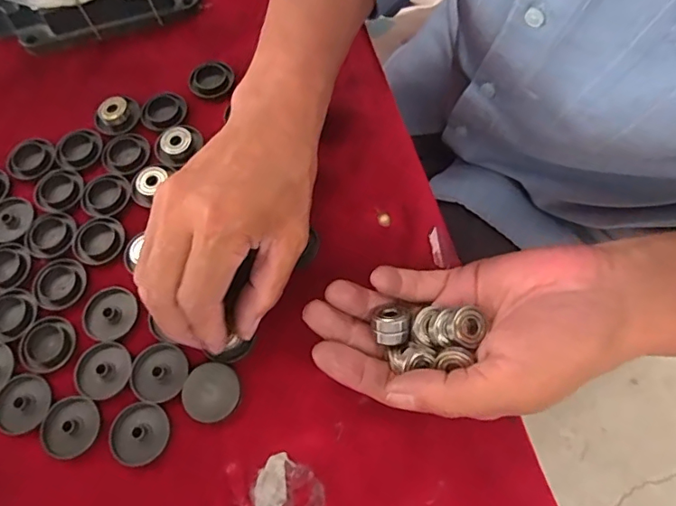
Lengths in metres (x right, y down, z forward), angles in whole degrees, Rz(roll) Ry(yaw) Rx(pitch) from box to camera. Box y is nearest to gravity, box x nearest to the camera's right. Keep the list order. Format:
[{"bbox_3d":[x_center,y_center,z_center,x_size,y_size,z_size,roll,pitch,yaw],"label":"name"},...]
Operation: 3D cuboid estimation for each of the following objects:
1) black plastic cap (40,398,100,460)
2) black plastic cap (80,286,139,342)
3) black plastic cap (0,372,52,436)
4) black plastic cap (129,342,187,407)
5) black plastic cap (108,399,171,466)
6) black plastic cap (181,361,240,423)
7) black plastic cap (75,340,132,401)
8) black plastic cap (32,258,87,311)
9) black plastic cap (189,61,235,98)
[{"bbox_3d":[-0.152,0.098,0.288,0.033,0.004,0.032,-1,67,3],"label":"black plastic cap"},{"bbox_3d":[-0.141,0.037,0.313,0.033,0.004,0.033,-1,67,3],"label":"black plastic cap"},{"bbox_3d":[-0.183,0.087,0.294,0.032,0.004,0.033,-1,67,3],"label":"black plastic cap"},{"bbox_3d":[-0.105,0.069,0.296,0.033,0.004,0.033,-1,67,3],"label":"black plastic cap"},{"bbox_3d":[-0.112,0.100,0.284,0.032,0.004,0.033,-1,67,3],"label":"black plastic cap"},{"bbox_3d":[-0.072,0.079,0.290,0.032,0.004,0.032,-1,67,3],"label":"black plastic cap"},{"bbox_3d":[-0.139,0.068,0.299,0.034,0.004,0.032,-1,67,3],"label":"black plastic cap"},{"bbox_3d":[-0.177,0.019,0.324,0.034,0.007,0.033,-1,67,3],"label":"black plastic cap"},{"bbox_3d":[-0.095,-0.130,0.382,0.032,0.009,0.029,38,74,17],"label":"black plastic cap"}]

